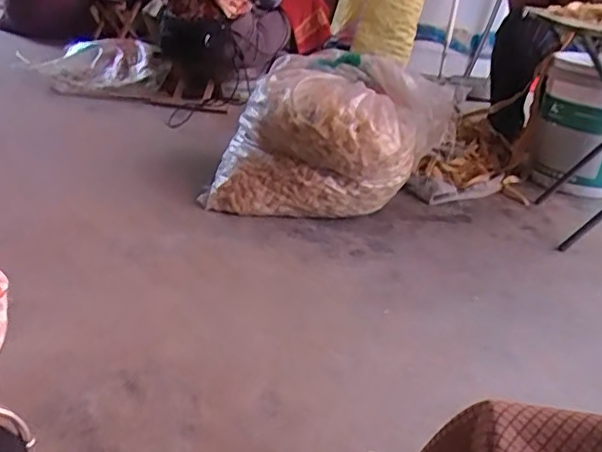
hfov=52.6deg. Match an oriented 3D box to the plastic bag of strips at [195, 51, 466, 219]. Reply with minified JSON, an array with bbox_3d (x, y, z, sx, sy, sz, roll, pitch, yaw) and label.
[{"bbox_3d":[0.082,-0.215,1.504,0.478,0.339,0.427,14,25,19],"label":"plastic bag of strips"}]

